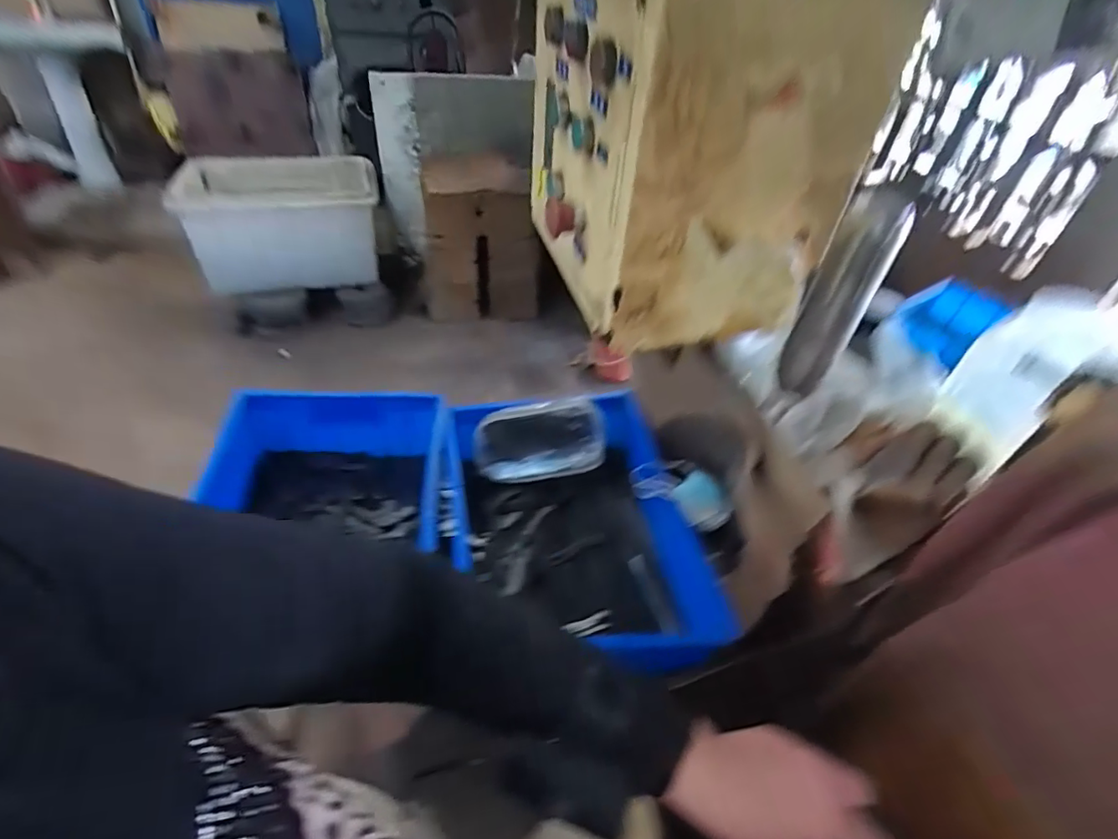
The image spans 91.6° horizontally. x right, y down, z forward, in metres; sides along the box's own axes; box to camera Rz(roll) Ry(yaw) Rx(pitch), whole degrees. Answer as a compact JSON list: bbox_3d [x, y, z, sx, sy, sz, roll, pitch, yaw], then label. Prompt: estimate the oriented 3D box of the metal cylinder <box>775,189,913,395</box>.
[{"bbox_3d":[0.301,-0.126,0.593,0.043,0.220,0.054,-23,49,-31],"label":"metal cylinder"}]

